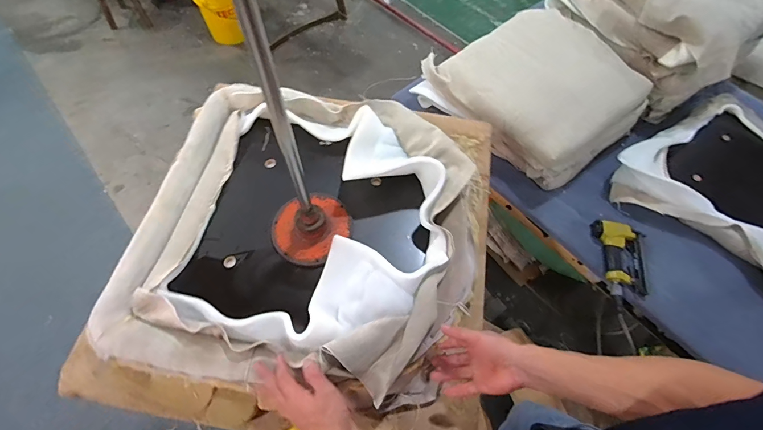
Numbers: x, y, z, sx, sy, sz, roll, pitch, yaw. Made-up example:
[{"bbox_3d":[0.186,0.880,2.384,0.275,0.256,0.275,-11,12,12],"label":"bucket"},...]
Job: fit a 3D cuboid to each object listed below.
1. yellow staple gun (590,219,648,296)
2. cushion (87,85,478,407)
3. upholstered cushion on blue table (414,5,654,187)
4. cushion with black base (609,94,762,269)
[{"bbox_3d":[0.652,0.113,1.026,0.123,0.048,0.201,5,61,2],"label":"yellow staple gun"},{"bbox_3d":[-0.135,0.009,0.682,0.559,0.111,0.534,6,61,2],"label":"cushion"},{"bbox_3d":[0.470,-0.395,1.163,0.505,0.202,0.536,-35,68,-19],"label":"upholstered cushion on blue table"},{"bbox_3d":[1.058,-0.106,1.094,0.607,0.114,0.578,38,67,18],"label":"cushion with black base"}]

